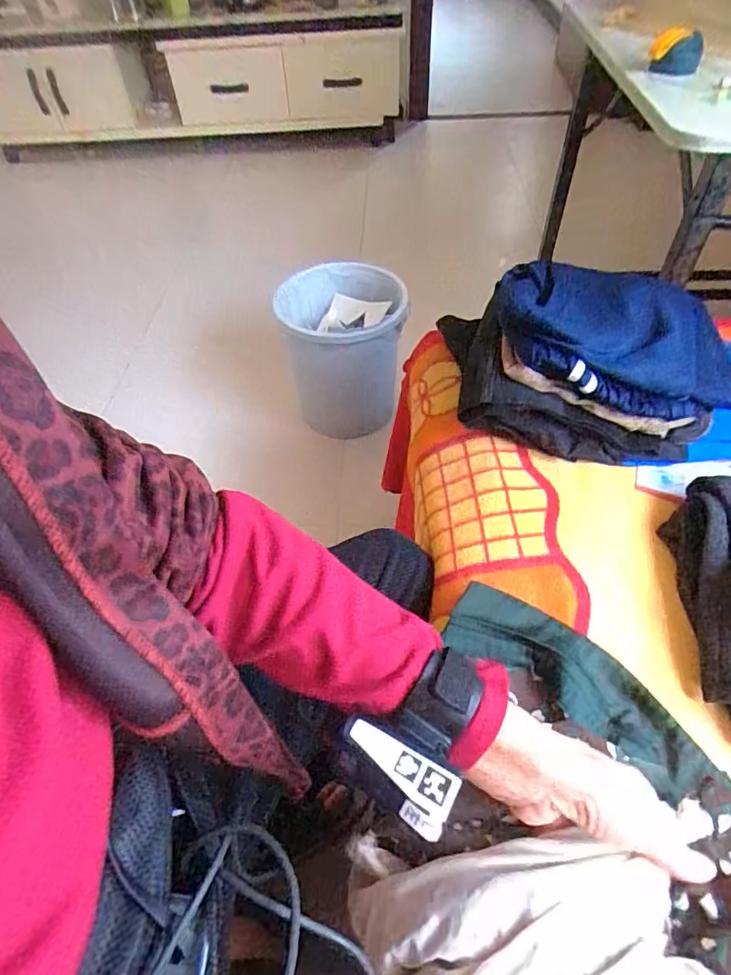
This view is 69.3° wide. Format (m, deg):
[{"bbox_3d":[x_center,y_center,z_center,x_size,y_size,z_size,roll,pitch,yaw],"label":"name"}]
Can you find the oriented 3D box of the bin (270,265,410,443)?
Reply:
[{"bbox_3d":[-0.046,-0.284,1.160,0.258,0.308,0.240,-5,52,0],"label":"bin"}]

